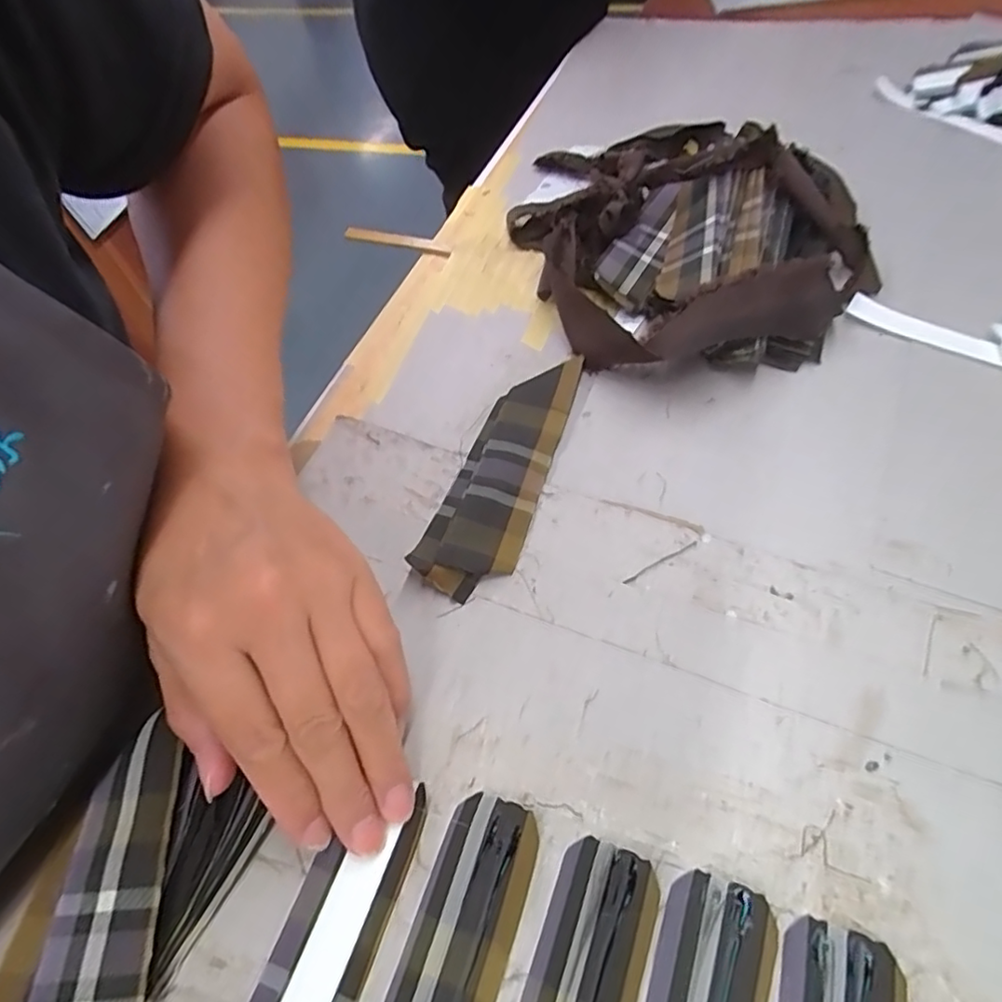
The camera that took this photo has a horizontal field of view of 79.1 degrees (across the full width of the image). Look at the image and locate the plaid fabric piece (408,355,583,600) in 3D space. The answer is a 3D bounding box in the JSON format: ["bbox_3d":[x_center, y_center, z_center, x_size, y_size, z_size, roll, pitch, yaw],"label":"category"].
[{"bbox_3d":[0.004,-0.018,0.289,0.042,0.011,0.140,18,59,16],"label":"plaid fabric piece"}]

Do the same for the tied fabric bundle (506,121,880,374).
[{"bbox_3d":[0.108,-0.172,0.366,0.186,0.048,0.234,-13,56,-4],"label":"tied fabric bundle"}]

